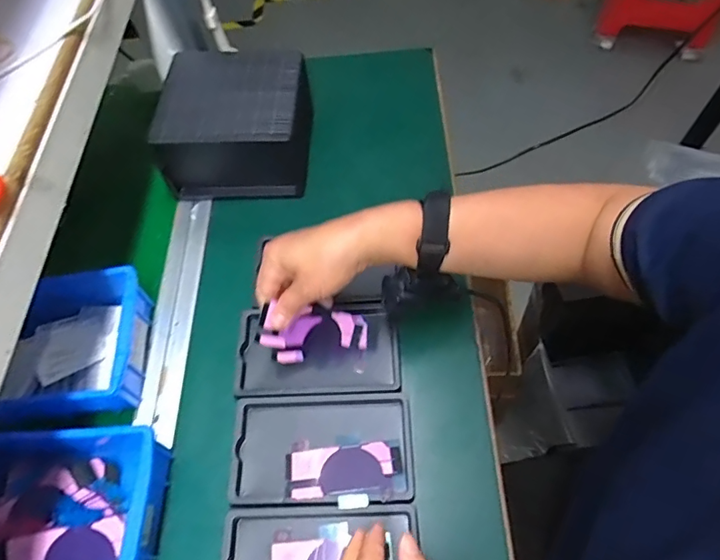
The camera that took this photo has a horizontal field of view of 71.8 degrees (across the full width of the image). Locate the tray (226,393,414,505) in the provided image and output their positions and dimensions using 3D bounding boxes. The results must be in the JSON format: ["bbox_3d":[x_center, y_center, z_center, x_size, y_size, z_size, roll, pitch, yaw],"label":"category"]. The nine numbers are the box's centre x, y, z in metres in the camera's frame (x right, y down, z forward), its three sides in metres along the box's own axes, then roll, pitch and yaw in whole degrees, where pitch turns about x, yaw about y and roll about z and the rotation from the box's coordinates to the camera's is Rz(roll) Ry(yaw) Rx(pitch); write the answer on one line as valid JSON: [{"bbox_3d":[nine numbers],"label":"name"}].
[{"bbox_3d":[-0.036,0.151,0.451,0.155,0.015,0.093,-1,60,2],"label":"tray"}]

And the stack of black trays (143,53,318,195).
[{"bbox_3d":[-0.148,-0.198,0.613,0.163,0.102,0.168,-2,60,1],"label":"stack of black trays"}]

